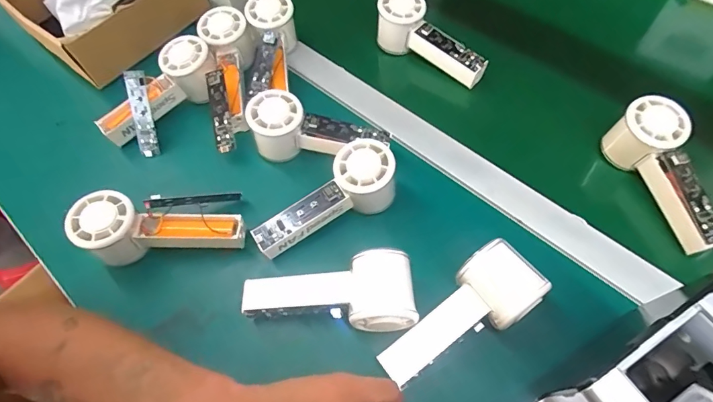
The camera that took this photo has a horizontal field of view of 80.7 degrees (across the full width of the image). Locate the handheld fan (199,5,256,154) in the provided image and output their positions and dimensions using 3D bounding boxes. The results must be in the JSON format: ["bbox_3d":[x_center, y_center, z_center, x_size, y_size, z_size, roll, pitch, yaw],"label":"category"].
[{"bbox_3d":[-0.142,-0.142,0.482,0.053,0.052,0.171,-12,62,-3],"label":"handheld fan"}]

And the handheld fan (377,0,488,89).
[{"bbox_3d":[0.094,-0.196,0.507,0.140,0.066,0.045,31,68,18],"label":"handheld fan"}]

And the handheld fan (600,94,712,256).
[{"bbox_3d":[0.303,-0.025,0.401,0.055,0.059,0.149,-16,62,-5],"label":"handheld fan"}]

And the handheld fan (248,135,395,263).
[{"bbox_3d":[-0.025,0.004,0.409,0.147,0.054,0.054,-34,64,1],"label":"handheld fan"}]

